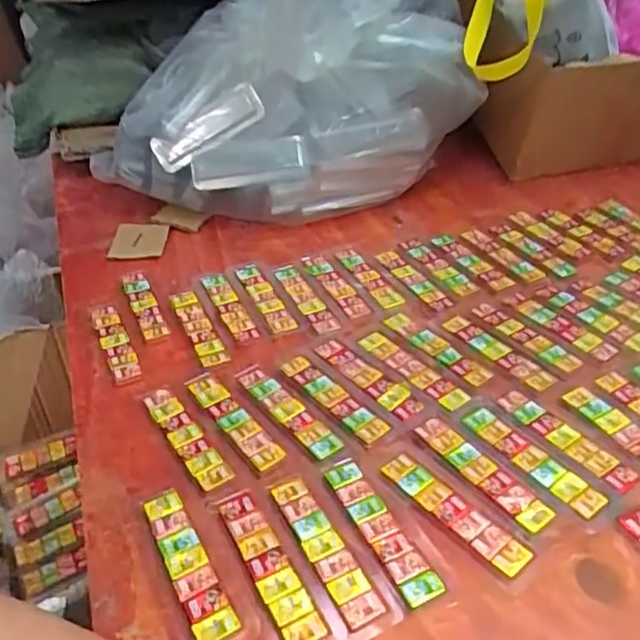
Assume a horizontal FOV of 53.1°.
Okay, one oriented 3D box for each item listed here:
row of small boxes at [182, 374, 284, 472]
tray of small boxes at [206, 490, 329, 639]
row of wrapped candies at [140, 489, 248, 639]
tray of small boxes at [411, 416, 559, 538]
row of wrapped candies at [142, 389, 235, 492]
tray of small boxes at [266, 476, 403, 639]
[{"bbox_3d":[-0.072,0.080,0.526,0.023,0.005,0.118,-27,44,-29],"label":"row of small boxes"},{"bbox_3d":[-0.037,0.162,0.421,0.033,0.006,0.131,-18,40,-20],"label":"tray of small boxes"},{"bbox_3d":[-0.087,0.162,0.423,0.030,0.006,0.127,-20,41,-21],"label":"row of wrapped candies"},{"bbox_3d":[0.119,0.112,0.478,0.030,0.005,0.123,-26,43,-27],"label":"tray of small boxes"},{"bbox_3d":[-0.107,0.093,0.514,0.025,0.007,0.116,-25,43,-26],"label":"row of wrapped candies"},{"bbox_3d":[0.006,0.153,0.431,0.040,0.005,0.127,-17,40,-18],"label":"tray of small boxes"}]

